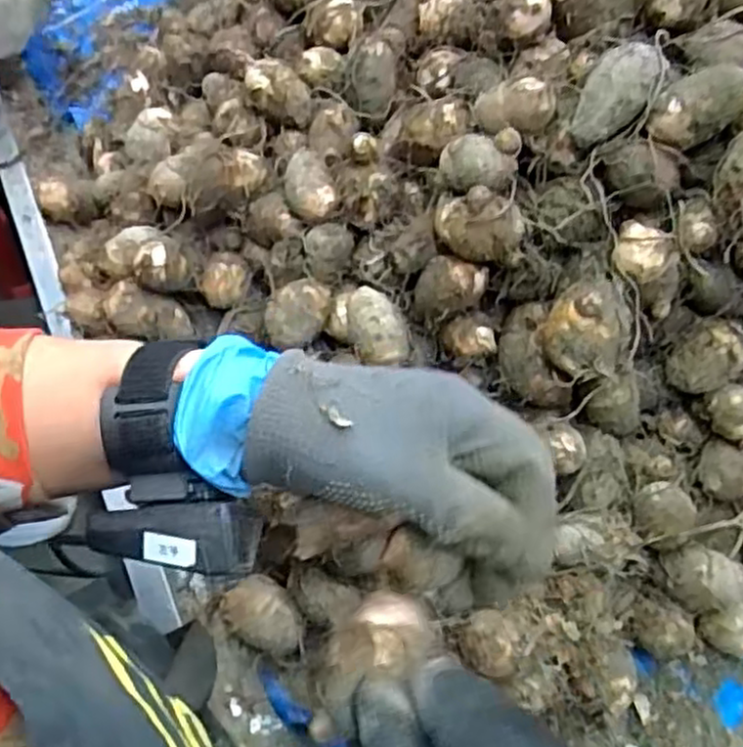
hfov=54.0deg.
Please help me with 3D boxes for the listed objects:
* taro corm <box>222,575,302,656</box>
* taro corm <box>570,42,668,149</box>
[{"bbox_3d":[-0.061,0.141,0.420,0.049,0.035,0.032,30,64,14],"label":"taro corm"},{"bbox_3d":[0.130,-0.149,0.390,0.035,0.026,0.058,31,97,34],"label":"taro corm"}]

